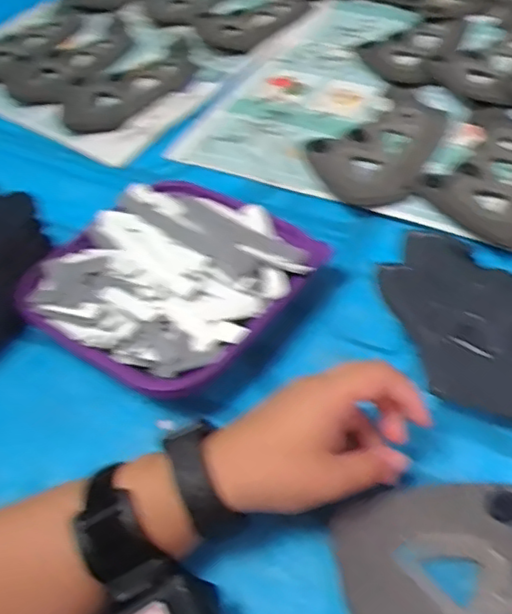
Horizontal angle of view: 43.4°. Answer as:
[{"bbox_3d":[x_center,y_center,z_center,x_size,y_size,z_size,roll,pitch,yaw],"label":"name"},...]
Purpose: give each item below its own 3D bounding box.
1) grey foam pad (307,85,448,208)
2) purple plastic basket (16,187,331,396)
[{"bbox_3d":[0.123,-0.164,0.633,0.106,0.013,0.195,20,52,23],"label":"grey foam pad"},{"bbox_3d":[-0.064,-0.018,0.495,0.176,0.052,0.172,24,53,25],"label":"purple plastic basket"}]

